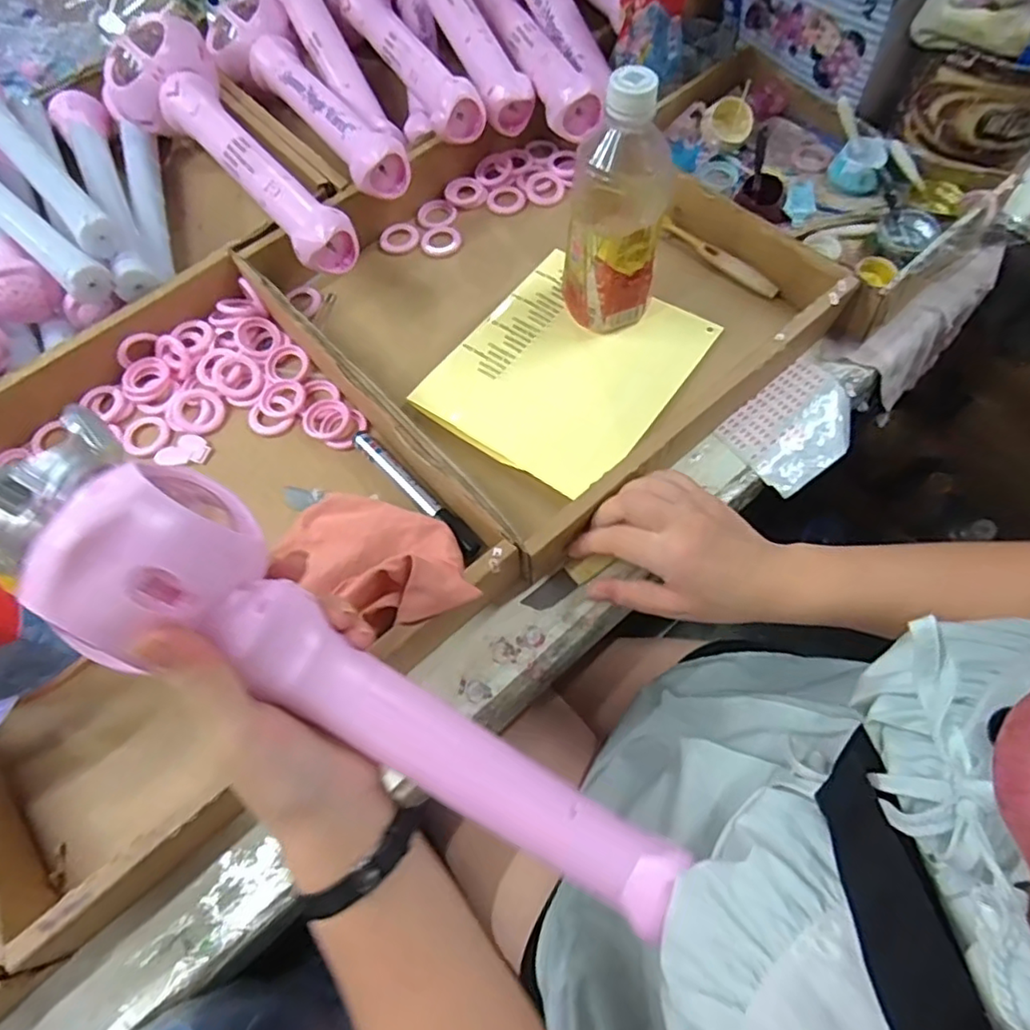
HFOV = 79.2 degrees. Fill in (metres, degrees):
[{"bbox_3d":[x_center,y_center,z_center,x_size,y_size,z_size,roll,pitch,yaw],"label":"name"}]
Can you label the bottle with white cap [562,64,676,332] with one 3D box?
[{"bbox_3d":[0.076,-0.229,0.465,0.068,0.187,0.081,5,66,5],"label":"bottle with white cap"}]

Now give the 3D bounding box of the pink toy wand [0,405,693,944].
[{"bbox_3d":[-0.062,0.081,0.272,0.335,0.044,0.071,38,70,-12],"label":"pink toy wand"}]

